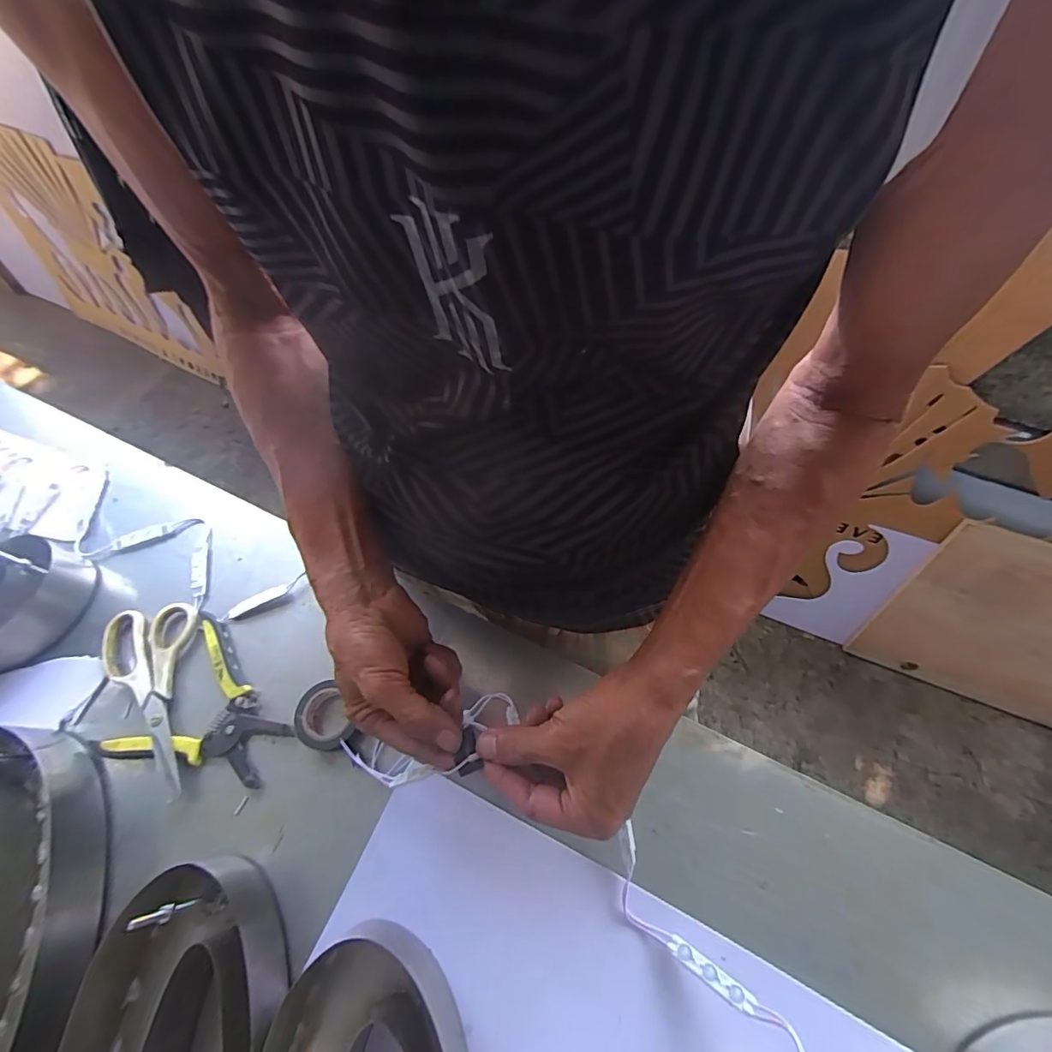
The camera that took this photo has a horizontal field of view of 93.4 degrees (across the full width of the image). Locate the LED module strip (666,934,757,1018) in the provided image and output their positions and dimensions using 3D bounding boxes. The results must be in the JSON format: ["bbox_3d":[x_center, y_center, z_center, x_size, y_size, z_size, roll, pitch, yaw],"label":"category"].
[{"bbox_3d":[0.127,0.308,0.341,0.059,0.009,0.014,17,61,38],"label":"LED module strip"}]

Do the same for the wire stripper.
[{"bbox_3d":[-0.281,0.170,0.441,0.140,0.012,0.132,25,65,15],"label":"wire stripper"}]

